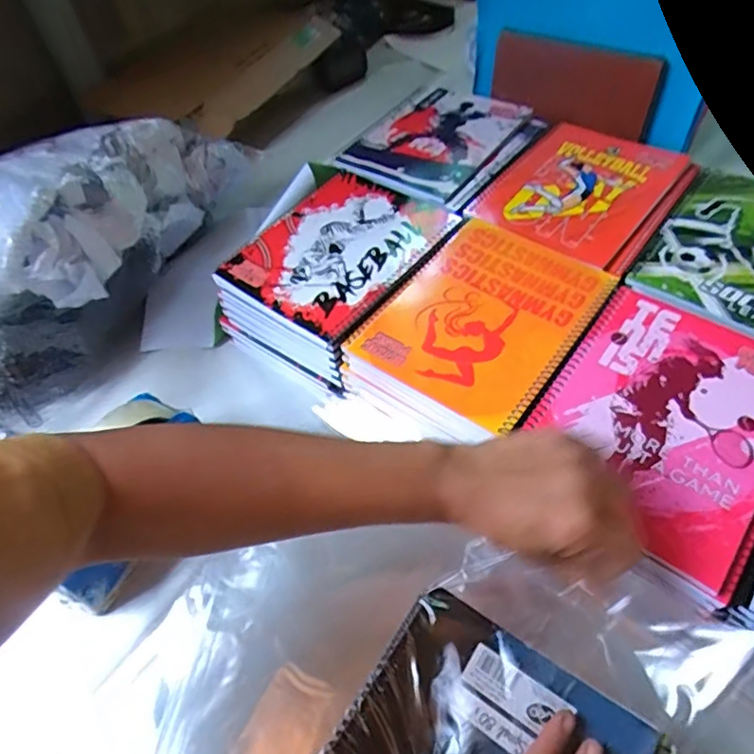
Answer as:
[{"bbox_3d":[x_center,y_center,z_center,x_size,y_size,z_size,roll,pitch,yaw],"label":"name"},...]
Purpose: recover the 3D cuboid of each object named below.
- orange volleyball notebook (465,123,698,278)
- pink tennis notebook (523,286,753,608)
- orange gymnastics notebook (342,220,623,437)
[{"bbox_3d":[0.210,-0.192,0.559,0.162,0.009,0.193,31,61,25],"label":"orange volleyball notebook"},{"bbox_3d":[0.204,0.027,0.390,0.154,0.008,0.197,30,61,25],"label":"pink tennis notebook"},{"bbox_3d":[0.090,-0.055,0.469,0.155,0.009,0.191,31,61,25],"label":"orange gymnastics notebook"}]

